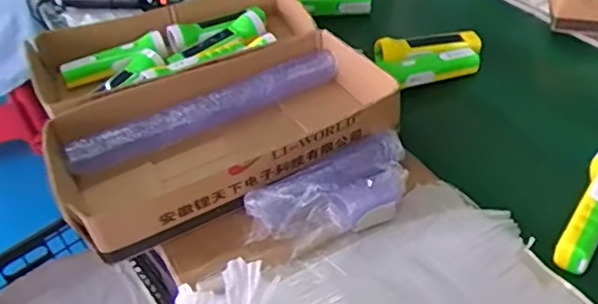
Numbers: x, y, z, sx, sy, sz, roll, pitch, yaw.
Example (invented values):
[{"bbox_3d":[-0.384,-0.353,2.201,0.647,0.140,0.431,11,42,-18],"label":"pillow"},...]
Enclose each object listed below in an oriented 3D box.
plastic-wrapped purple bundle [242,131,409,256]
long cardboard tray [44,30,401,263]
[{"bbox_3d":[0.043,0.048,0.699,0.215,0.046,0.102,-23,44,-17],"label":"plastic-wrapped purple bundle"},{"bbox_3d":[-0.089,-0.027,0.776,0.427,0.084,0.217,-23,44,-17],"label":"long cardboard tray"}]

